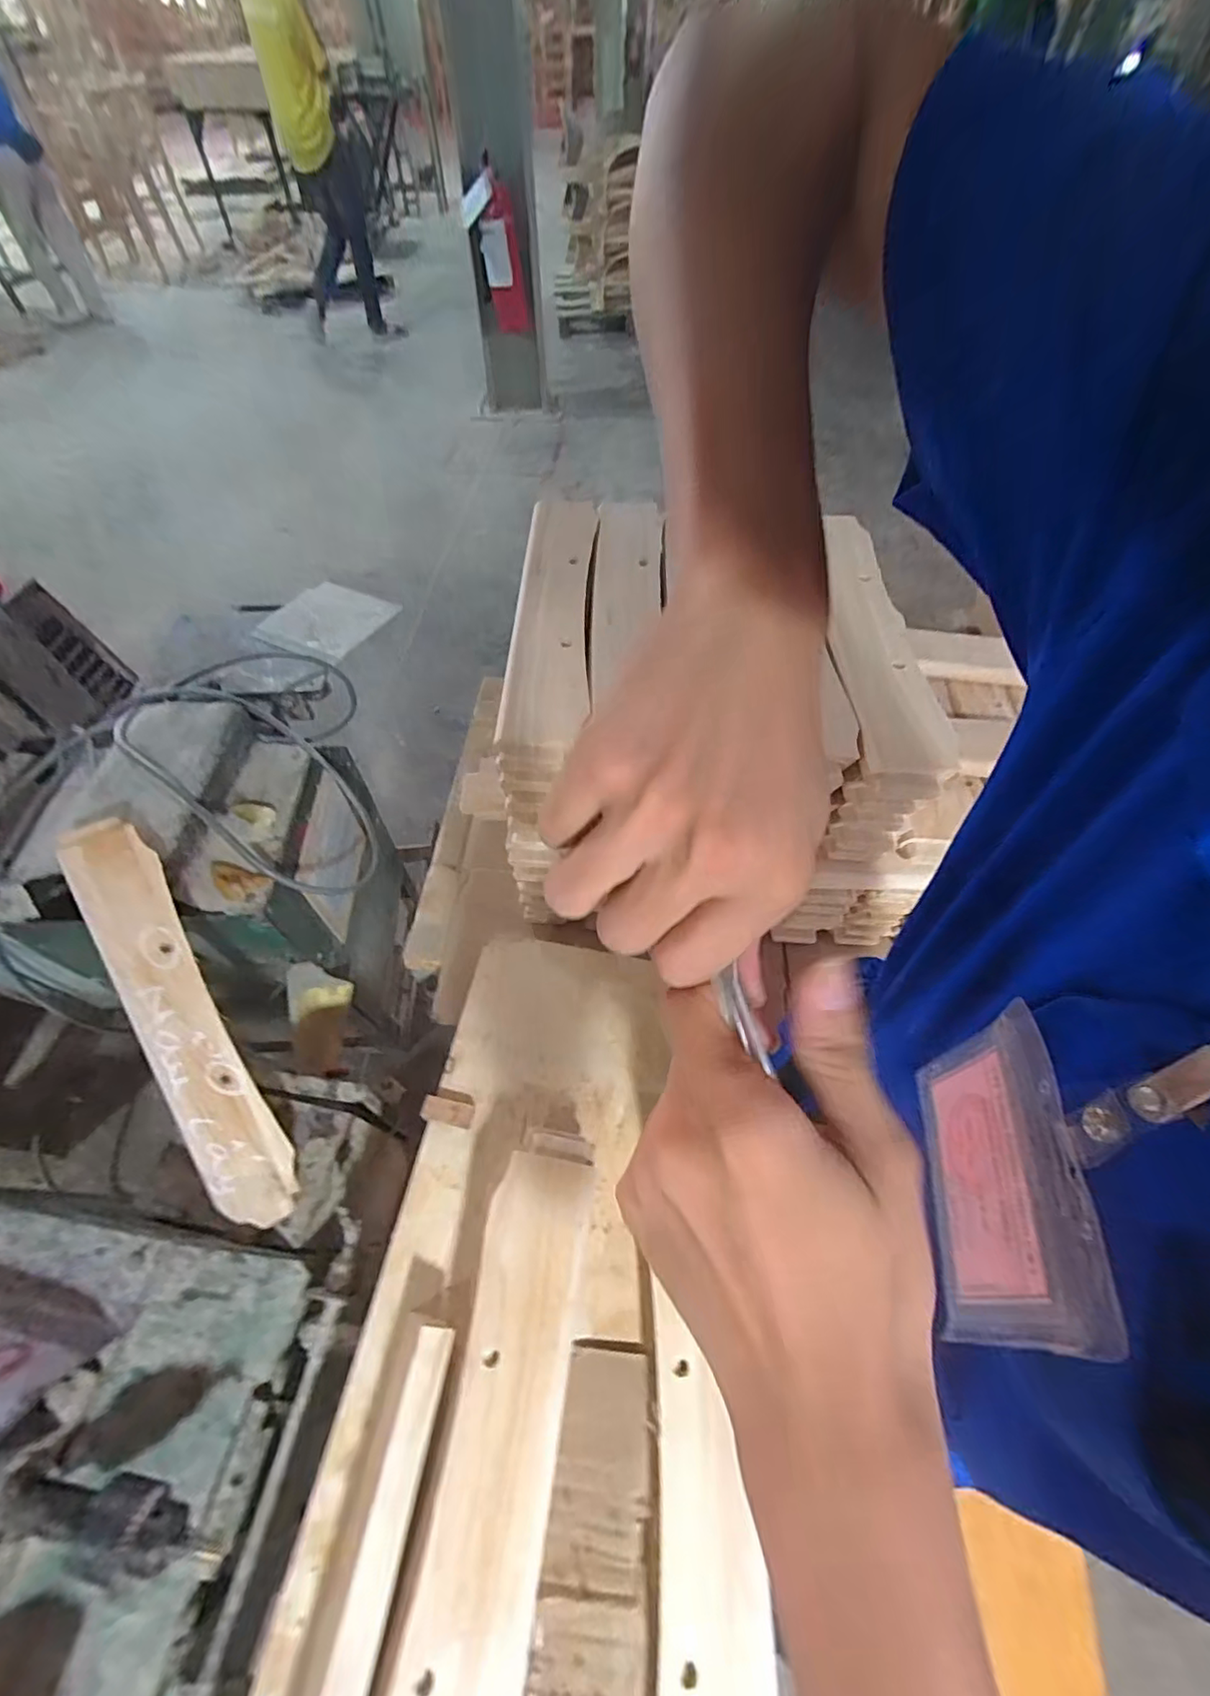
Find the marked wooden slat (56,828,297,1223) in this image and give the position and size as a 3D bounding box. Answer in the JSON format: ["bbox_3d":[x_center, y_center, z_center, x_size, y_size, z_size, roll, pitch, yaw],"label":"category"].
[{"bbox_3d":[-0.469,0.187,0.635,0.086,0.018,0.469,-27,87,-17],"label":"marked wooden slat"}]

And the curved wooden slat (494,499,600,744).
[{"bbox_3d":[-0.056,-0.292,0.667,0.081,0.027,0.458,1,57,0],"label":"curved wooden slat"}]

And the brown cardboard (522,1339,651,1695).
[{"bbox_3d":[-0.010,0.554,0.422,0.084,0.013,0.289,5,57,3],"label":"brown cardboard"}]

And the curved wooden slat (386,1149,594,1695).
[{"bbox_3d":[-0.085,0.472,0.409,0.087,0.032,0.449,8,57,5],"label":"curved wooden slat"}]

